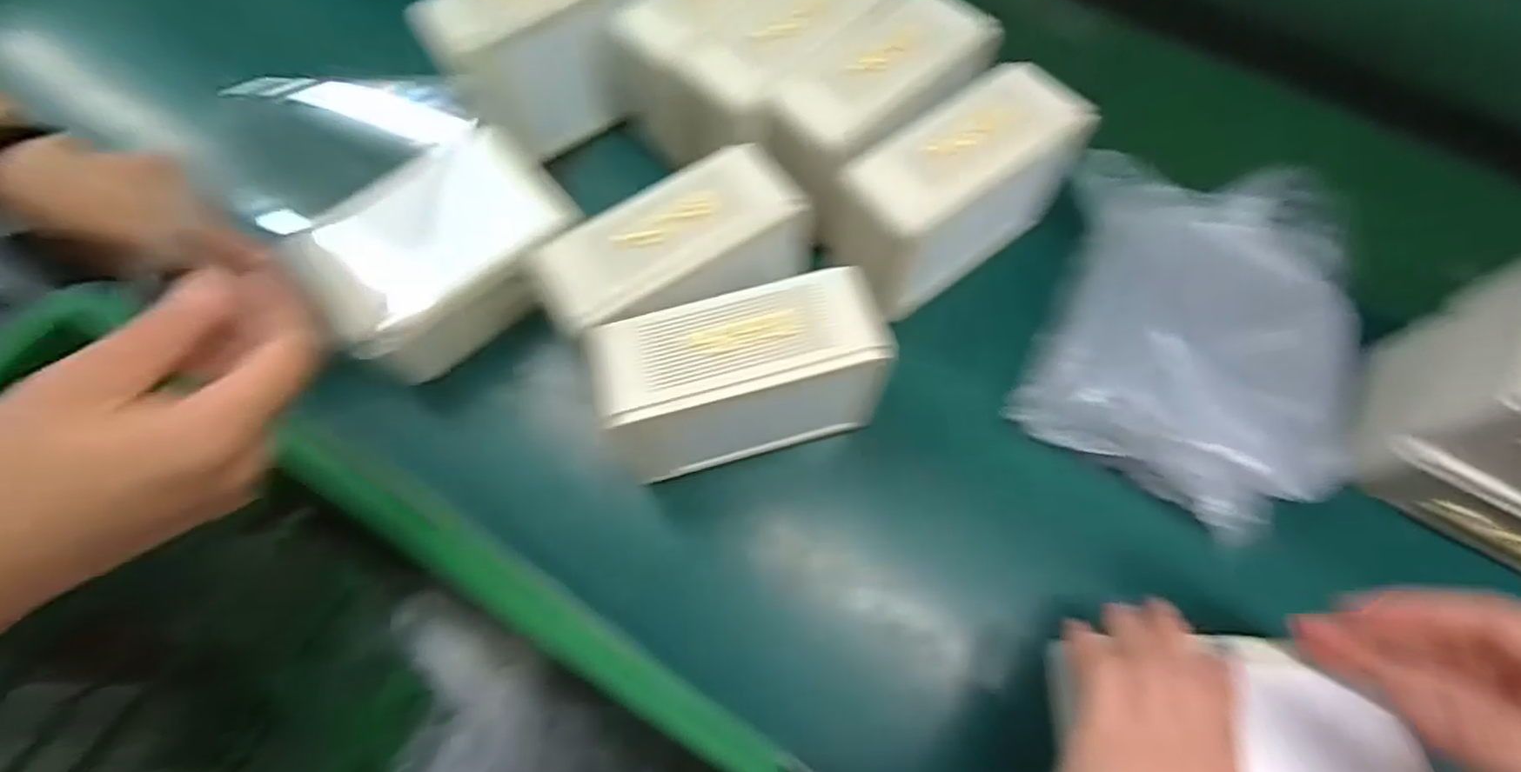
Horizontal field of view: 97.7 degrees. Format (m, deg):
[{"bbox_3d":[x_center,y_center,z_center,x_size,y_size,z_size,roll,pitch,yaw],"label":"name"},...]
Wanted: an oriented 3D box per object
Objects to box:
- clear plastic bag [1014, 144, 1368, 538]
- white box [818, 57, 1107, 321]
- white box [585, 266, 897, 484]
[{"bbox_3d":[0.260,-0.036,0.395,0.168,0.058,0.214,21,69,9],"label":"clear plastic bag"},{"bbox_3d":[0.117,-0.114,0.398,0.150,0.098,0.064,-35,72,-13],"label":"white box"},{"bbox_3d":[-0.008,0.002,0.366,0.143,0.108,0.061,-16,68,-6],"label":"white box"}]

